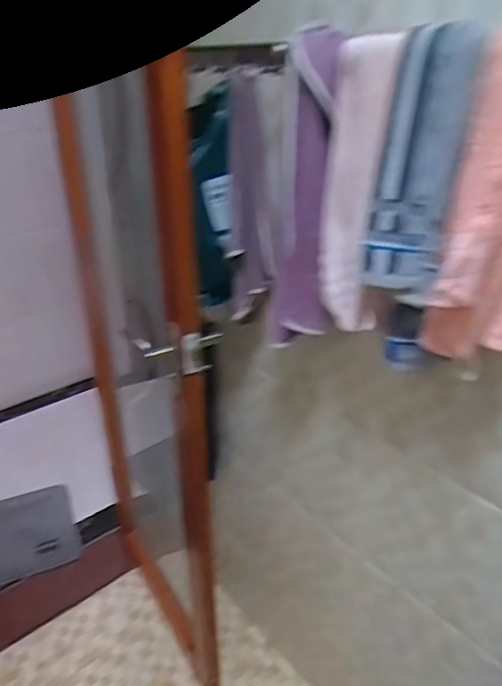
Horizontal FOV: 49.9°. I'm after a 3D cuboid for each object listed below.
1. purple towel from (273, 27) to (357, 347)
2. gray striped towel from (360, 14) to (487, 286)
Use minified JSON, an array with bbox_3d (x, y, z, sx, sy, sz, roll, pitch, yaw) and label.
[{"bbox_3d":[0.046,-0.231,0.836,0.063,0.407,0.246,-14,29,-24],"label":"purple towel"},{"bbox_3d":[0.188,-0.197,0.606,0.100,0.271,0.041,22,35,38],"label":"gray striped towel"}]

